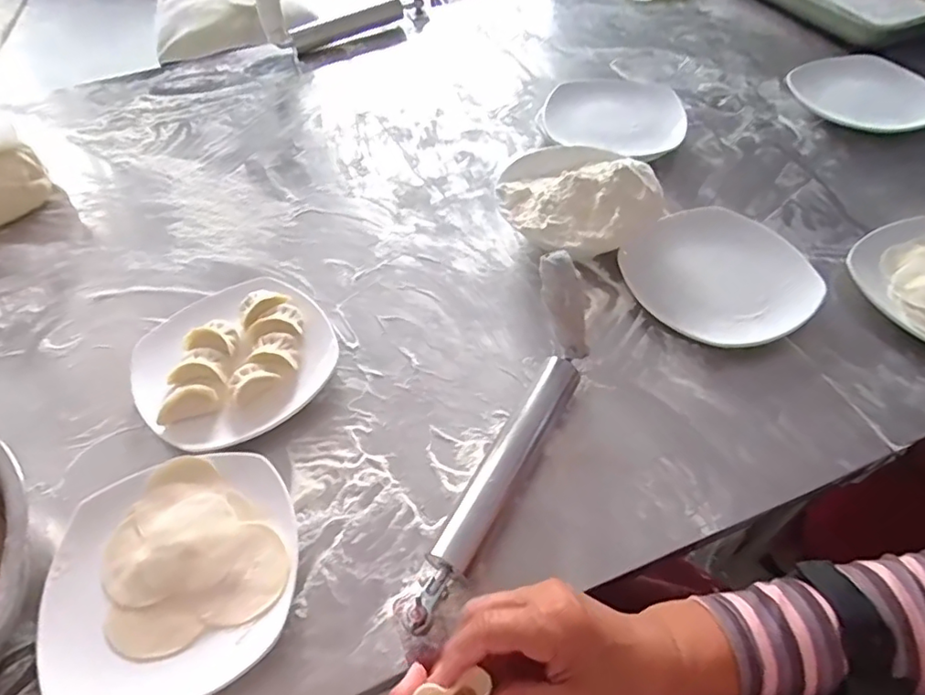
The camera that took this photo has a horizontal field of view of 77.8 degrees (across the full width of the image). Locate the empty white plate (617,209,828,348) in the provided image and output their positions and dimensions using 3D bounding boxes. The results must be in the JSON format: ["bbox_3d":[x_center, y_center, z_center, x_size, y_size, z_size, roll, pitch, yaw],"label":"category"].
[{"bbox_3d":[0.269,-0.078,0.586,0.183,0.025,0.161,-27,63,-17],"label":"empty white plate"}]

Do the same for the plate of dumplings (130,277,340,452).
[{"bbox_3d":[-0.220,0.004,0.548,0.177,0.031,0.178,-37,50,-21],"label":"plate of dumplings"}]

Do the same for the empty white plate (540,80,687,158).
[{"bbox_3d":[0.211,-0.317,0.782,0.184,0.031,0.182,-6,46,7],"label":"empty white plate"}]

